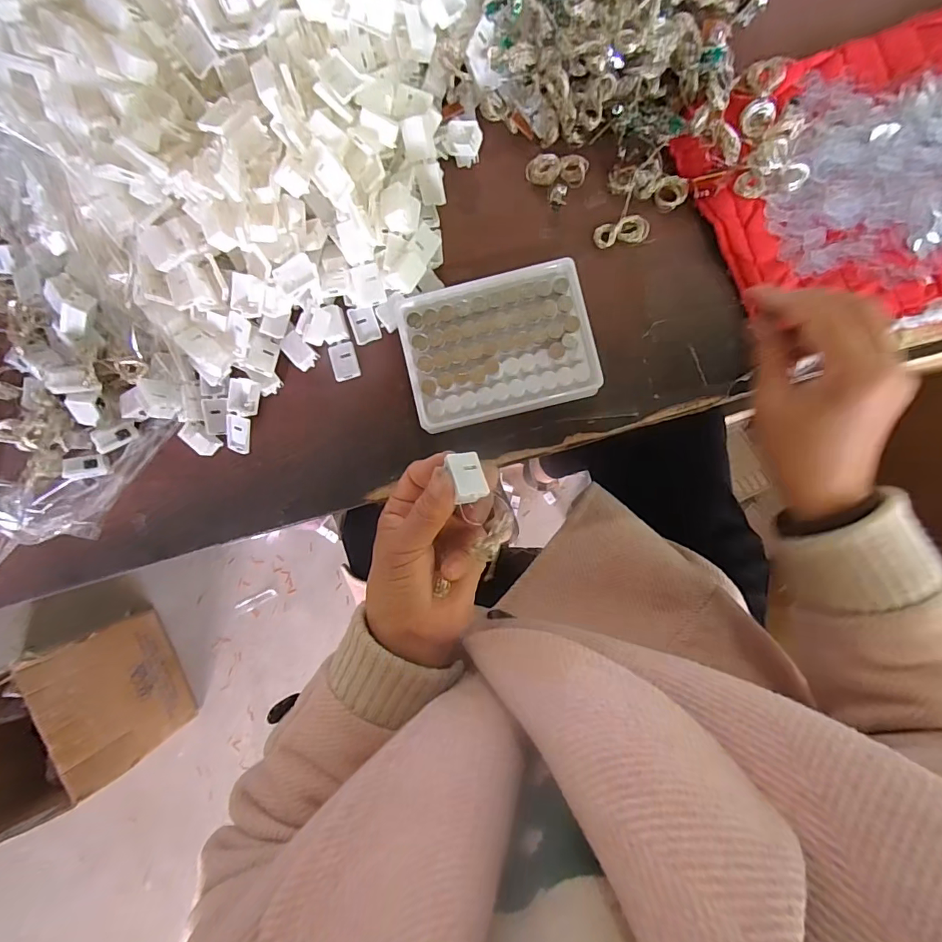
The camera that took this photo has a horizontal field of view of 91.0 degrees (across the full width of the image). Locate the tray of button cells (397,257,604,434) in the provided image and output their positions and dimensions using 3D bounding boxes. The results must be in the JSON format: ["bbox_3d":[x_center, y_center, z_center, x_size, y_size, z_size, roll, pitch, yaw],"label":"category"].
[{"bbox_3d":[0.020,-0.089,0.335,0.128,0.027,0.096,-14,88,2],"label":"tray of button cells"}]

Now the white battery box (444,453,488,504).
[{"bbox_3d":[-0.002,0.004,0.257,0.018,0.008,0.029,-7,67,-28],"label":"white battery box"}]

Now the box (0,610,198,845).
[{"bbox_3d":[-0.865,0.529,0.934,0.442,0.298,0.271,-30,88,2],"label":"box"}]

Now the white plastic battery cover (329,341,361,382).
[{"bbox_3d":[-0.097,-0.084,0.356,0.019,0.005,0.028,-11,88,2],"label":"white plastic battery cover"}]

